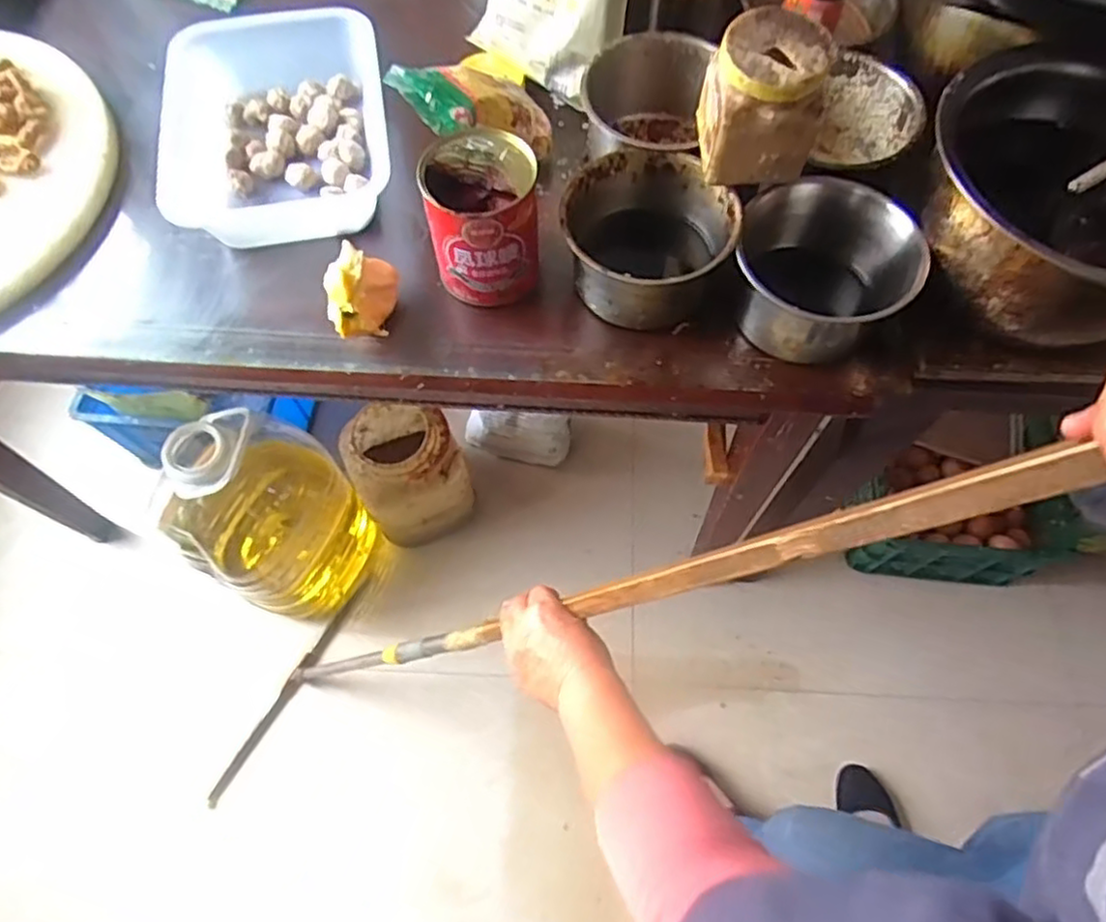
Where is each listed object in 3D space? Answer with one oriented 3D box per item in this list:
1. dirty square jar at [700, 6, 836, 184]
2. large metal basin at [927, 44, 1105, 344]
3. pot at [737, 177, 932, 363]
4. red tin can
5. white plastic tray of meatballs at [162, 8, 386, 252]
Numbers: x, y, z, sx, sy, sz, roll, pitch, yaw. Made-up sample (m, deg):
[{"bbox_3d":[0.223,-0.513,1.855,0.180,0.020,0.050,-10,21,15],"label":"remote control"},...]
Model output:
[{"bbox_3d":[0.170,-0.295,0.562,0.087,0.108,0.072,-2,65,-1],"label":"dirty square jar"},{"bbox_3d":[0.429,-0.203,0.575,0.243,0.131,0.235,0,65,0],"label":"large metal basin"},{"bbox_3d":[0.235,-0.164,0.616,0.143,0.100,0.143,0,65,0],"label":"pot"},{"bbox_3d":[-0.064,-0.224,0.621,0.101,0.135,0.099,-7,66,-3],"label":"red tin can"},{"bbox_3d":[-0.286,-0.343,0.723,0.225,0.082,0.268,-11,66,-5],"label":"white plastic tray of meatballs"}]

